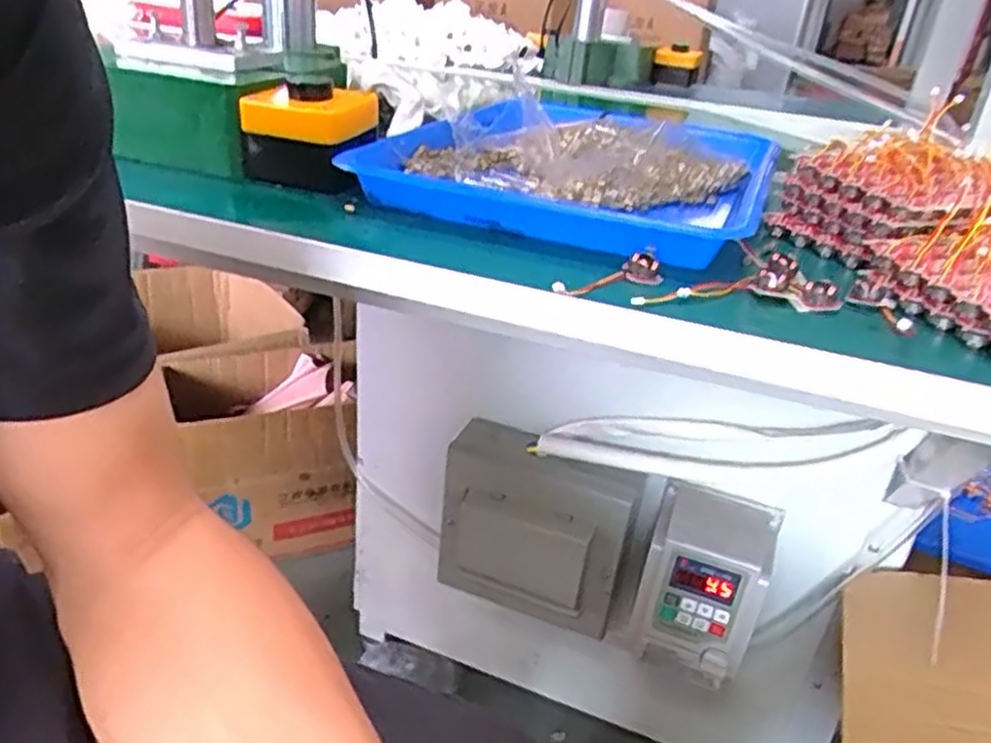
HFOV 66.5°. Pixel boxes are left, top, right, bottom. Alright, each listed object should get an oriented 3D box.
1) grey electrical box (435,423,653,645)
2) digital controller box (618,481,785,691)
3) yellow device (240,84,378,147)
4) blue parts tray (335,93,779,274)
[{"bbox_3d":[0.040,0.166,0.783,0.192,0.187,0.061,15,28,15],"label":"grey electrical box"},{"bbox_3d":[0.200,0.199,0.734,0.112,0.157,0.098,17,29,19],"label":"digital controller box"},{"bbox_3d":[-0.119,-0.162,0.494,0.086,0.025,0.043,-9,64,-26],"label":"yellow device"},{"bbox_3d":[0.071,-0.159,0.558,0.240,0.044,0.337,16,29,17],"label":"blue parts tray"}]

